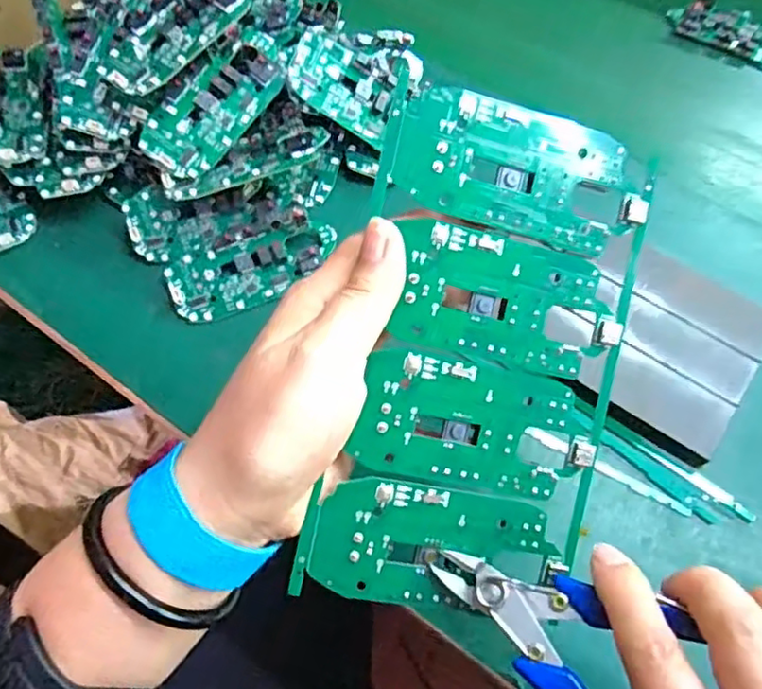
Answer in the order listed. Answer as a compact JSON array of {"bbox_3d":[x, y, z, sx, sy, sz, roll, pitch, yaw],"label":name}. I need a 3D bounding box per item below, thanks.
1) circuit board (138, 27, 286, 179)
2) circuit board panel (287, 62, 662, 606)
[{"bbox_3d":[-0.097,-0.134,0.361,0.044,0.009,0.085,40,82,-7],"label":"circuit board"},{"bbox_3d":[0.039,0.006,0.239,0.106,0.004,0.184,12,91,-12],"label":"circuit board panel"}]

